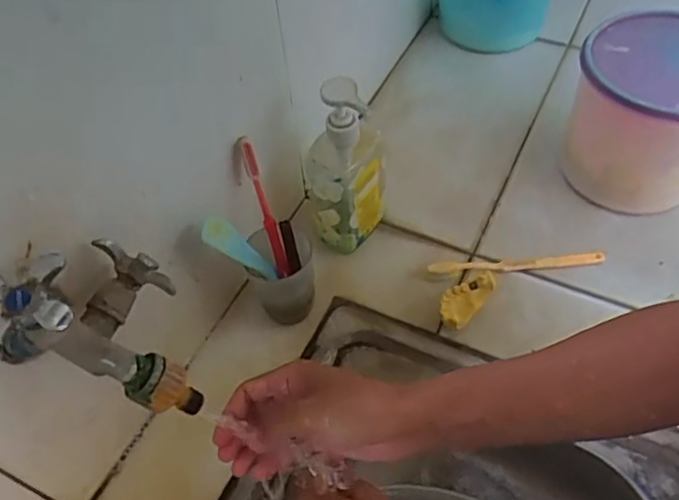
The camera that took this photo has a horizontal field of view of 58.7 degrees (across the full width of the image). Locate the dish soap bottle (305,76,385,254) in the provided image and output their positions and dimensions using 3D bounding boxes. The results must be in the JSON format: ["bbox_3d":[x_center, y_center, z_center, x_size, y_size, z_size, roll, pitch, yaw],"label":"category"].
[{"bbox_3d":[0.009,-0.082,0.603,0.068,0.198,0.081,10,56,10],"label":"dish soap bottle"}]

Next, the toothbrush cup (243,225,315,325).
[{"bbox_3d":[-0.053,0.029,0.587,0.064,0.090,0.066,-1,54,2],"label":"toothbrush cup"}]

